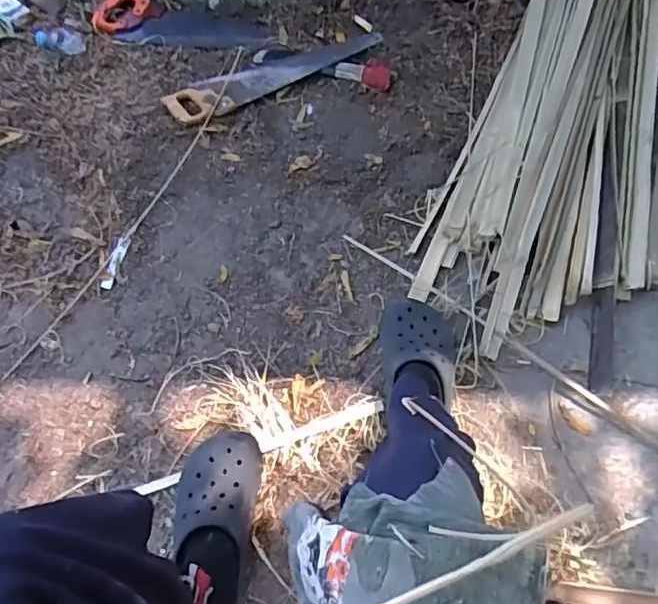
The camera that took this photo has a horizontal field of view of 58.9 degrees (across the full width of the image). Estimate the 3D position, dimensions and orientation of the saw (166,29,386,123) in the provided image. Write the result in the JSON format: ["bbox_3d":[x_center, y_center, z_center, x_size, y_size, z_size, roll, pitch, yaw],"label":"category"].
[{"bbox_3d":[-0.128,-0.534,1.352,0.504,0.029,0.114,-25,63,-11],"label":"saw"}]

